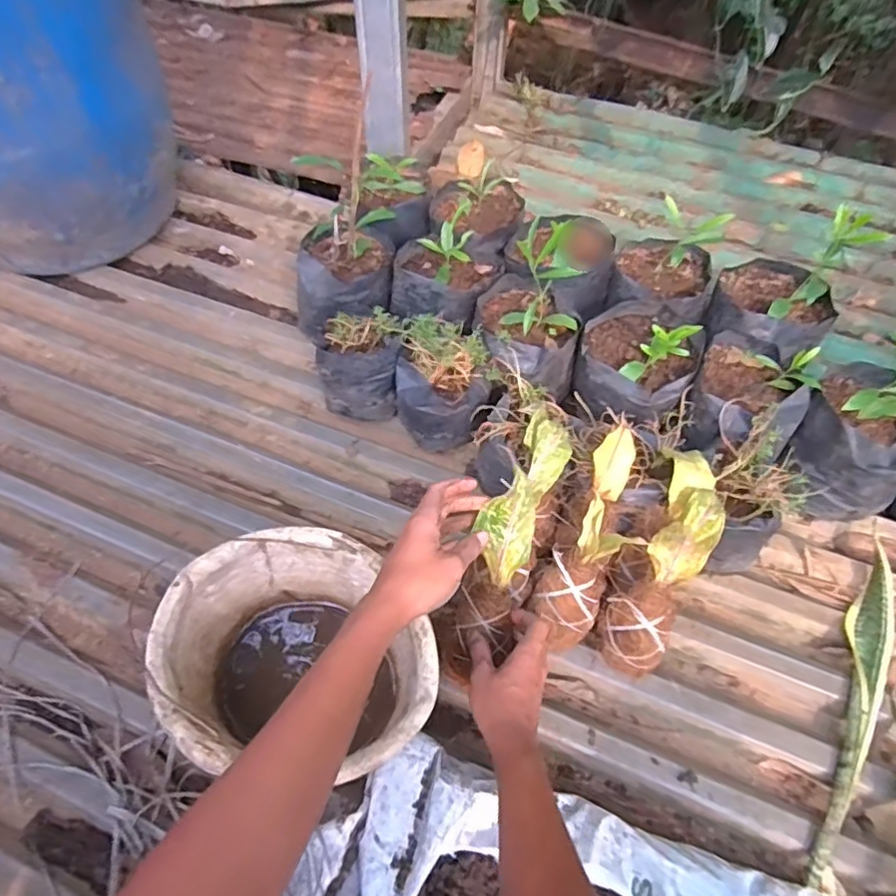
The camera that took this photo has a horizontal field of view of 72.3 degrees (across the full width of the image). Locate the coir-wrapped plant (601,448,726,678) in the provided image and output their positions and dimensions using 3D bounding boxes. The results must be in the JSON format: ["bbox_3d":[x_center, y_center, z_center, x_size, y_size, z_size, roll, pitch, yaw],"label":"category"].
[{"bbox_3d":[0.237,0.129,0.680,0.079,0.104,0.257,22,91,13],"label":"coir-wrapped plant"}]

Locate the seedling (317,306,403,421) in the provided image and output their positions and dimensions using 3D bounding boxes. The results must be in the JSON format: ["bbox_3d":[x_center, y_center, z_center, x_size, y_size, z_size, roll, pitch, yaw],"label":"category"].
[{"bbox_3d":[-0.123,-0.110,0.879,0.118,0.136,0.098,-1,56,-2],"label":"seedling"}]

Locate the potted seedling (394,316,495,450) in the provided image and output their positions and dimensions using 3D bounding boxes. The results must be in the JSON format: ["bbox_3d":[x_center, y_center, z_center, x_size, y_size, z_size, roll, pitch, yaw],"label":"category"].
[{"bbox_3d":[-0.007,-0.086,0.854,0.120,0.141,0.122,1,56,-1],"label":"potted seedling"}]

